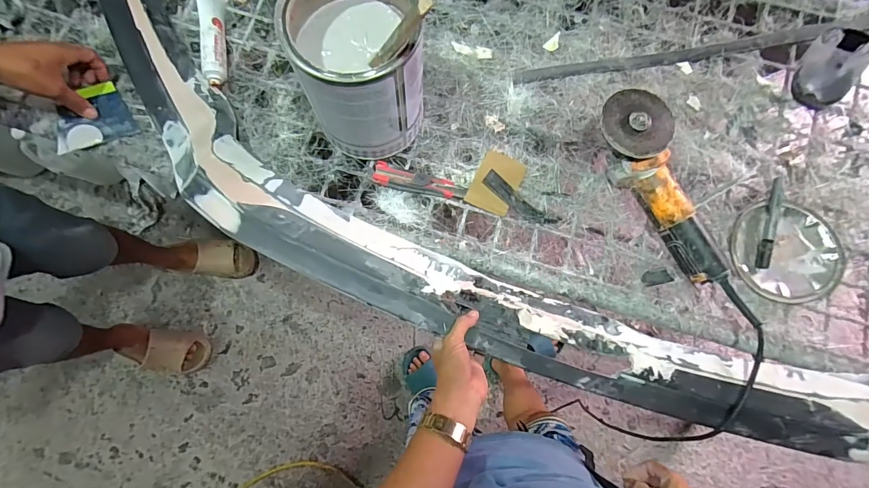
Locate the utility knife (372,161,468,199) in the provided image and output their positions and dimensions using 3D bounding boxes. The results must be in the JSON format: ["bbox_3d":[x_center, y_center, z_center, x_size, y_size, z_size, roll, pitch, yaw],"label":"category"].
[{"bbox_3d":[-0.023,-0.095,0.620,0.143,0.017,0.039,14,81,0],"label":"utility knife"}]

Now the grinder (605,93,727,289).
[{"bbox_3d":[0.332,-0.083,0.583,0.098,0.076,0.289,-31,84,-6],"label":"grinder"}]

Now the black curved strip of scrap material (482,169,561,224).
[{"bbox_3d":[0.130,-0.064,0.618,0.126,0.015,0.029,38,82,3],"label":"black curved strip of scrap material"}]

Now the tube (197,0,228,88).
[{"bbox_3d":[-0.356,-0.335,0.653,0.033,0.035,0.176,-7,82,-3],"label":"tube"}]

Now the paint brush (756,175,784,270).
[{"bbox_3d":[0.502,-0.030,0.602,0.019,0.011,0.141,19,81,1],"label":"paint brush"}]

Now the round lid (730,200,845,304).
[{"bbox_3d":[0.521,0.011,0.598,0.151,0.018,0.143,0,81,-2],"label":"round lid"}]

